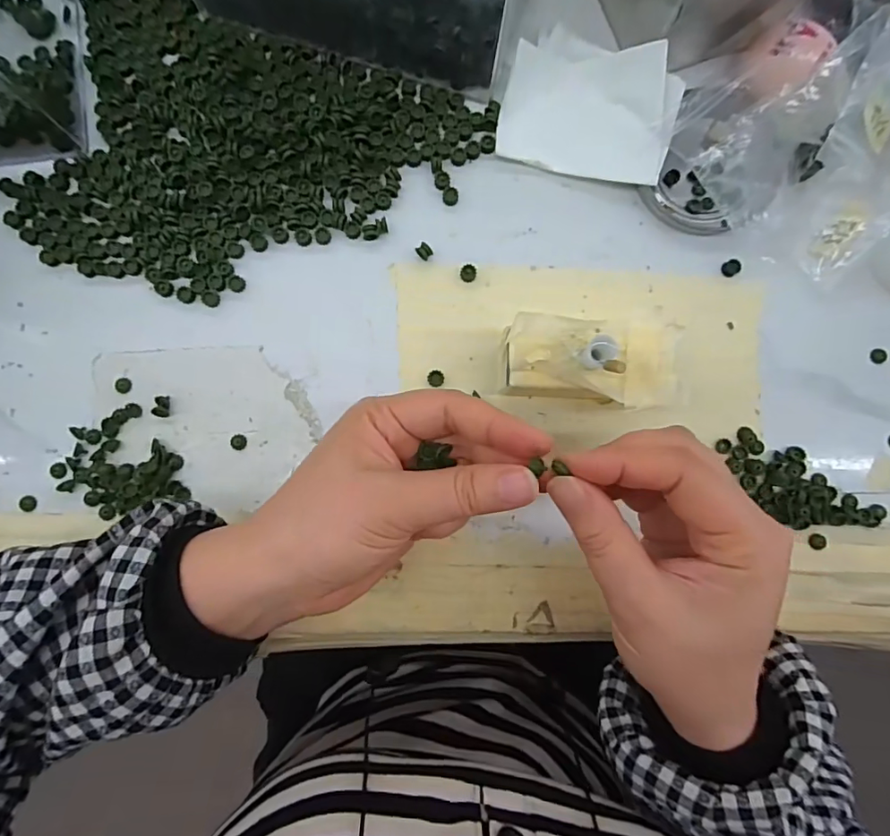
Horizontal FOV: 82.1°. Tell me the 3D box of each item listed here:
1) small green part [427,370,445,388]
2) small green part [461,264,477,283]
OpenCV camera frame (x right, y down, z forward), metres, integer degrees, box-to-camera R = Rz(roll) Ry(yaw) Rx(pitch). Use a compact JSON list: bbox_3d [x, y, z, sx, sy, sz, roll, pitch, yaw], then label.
[{"bbox_3d":[-0.005,-0.021,0.271,0.008,0.004,0.008,14,86,0],"label":"small green part"},{"bbox_3d":[0.013,-0.078,0.277,0.009,0.005,0.008,9,86,0],"label":"small green part"}]

